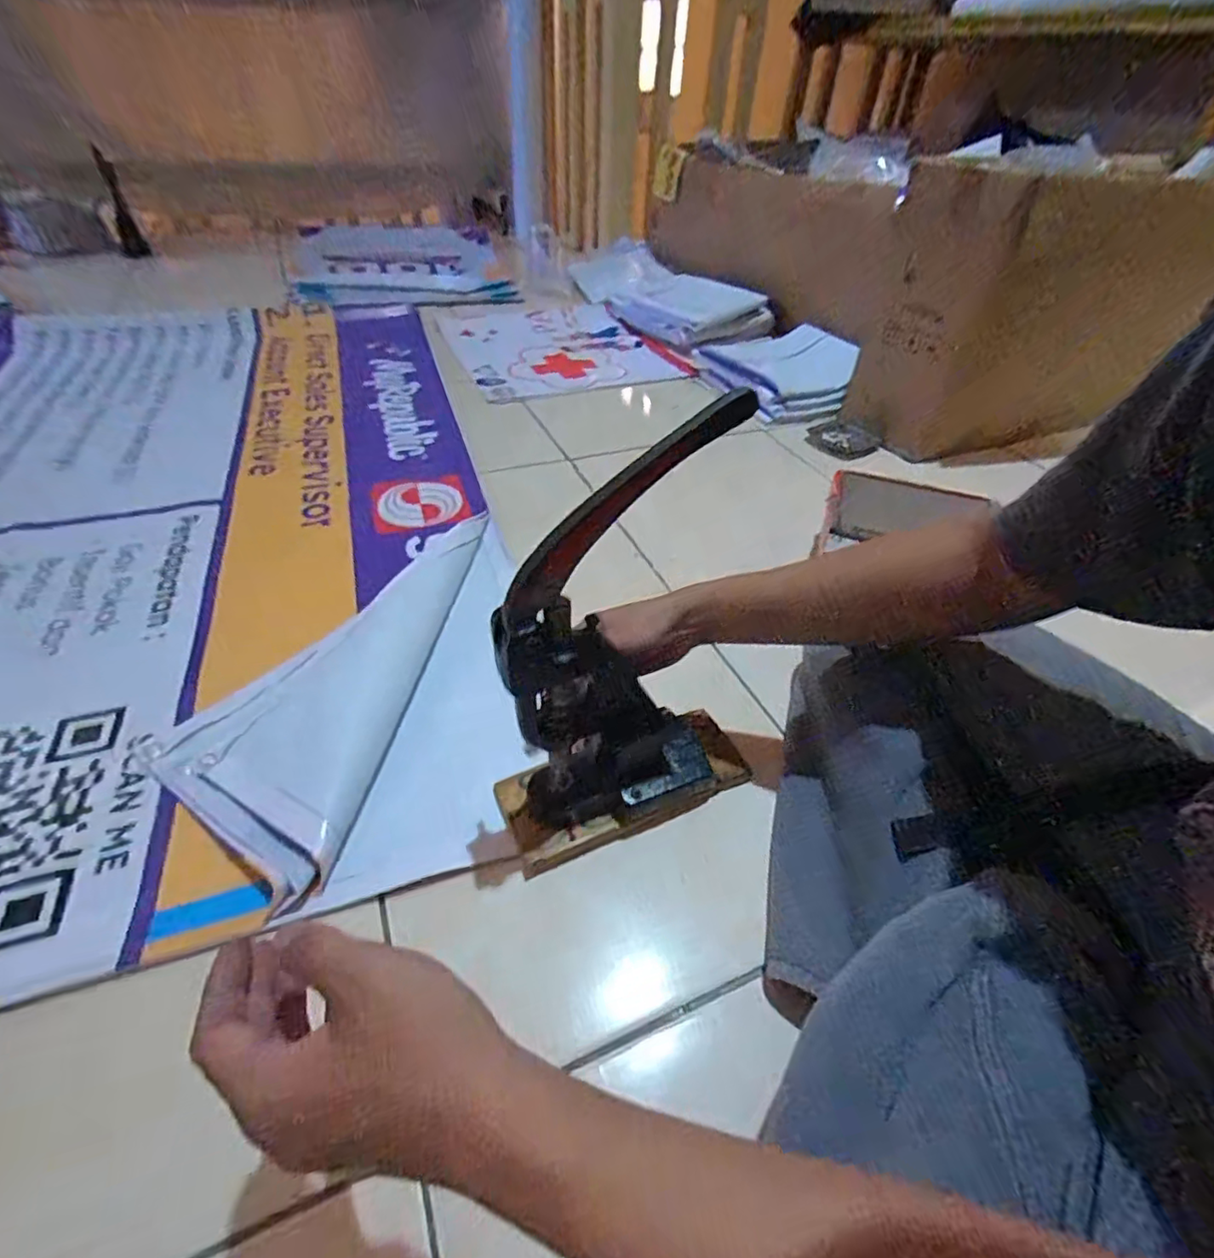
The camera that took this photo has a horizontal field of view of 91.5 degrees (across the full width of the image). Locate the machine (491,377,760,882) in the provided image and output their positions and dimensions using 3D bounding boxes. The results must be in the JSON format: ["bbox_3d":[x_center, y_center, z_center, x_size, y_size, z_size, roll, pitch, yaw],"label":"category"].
[{"bbox_3d":[0.008,0.016,0.449,0.212,0.341,0.080,-18,40,-19],"label":"machine"}]

